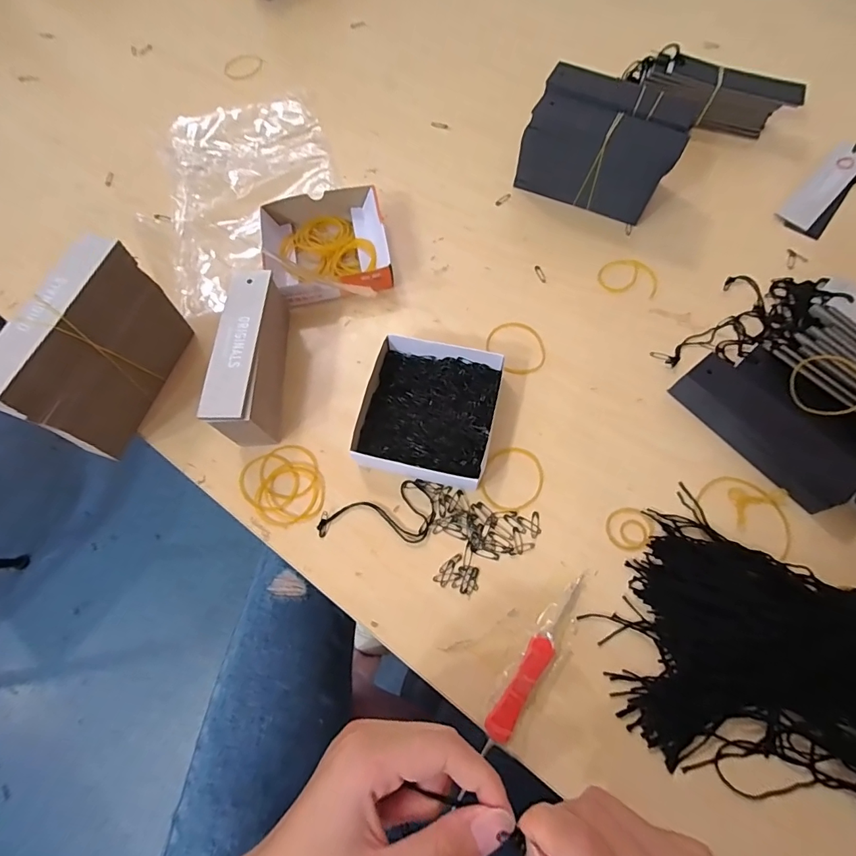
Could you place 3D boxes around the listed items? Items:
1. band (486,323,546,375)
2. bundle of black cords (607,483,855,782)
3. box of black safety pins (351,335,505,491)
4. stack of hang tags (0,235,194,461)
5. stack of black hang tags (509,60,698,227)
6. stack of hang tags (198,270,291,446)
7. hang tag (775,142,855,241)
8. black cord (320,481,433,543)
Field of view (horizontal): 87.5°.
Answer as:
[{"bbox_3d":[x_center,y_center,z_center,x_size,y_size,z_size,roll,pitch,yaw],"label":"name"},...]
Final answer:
[{"bbox_3d":[0.075,-0.068,0.375,0.044,0.004,0.052,-33,70,-10],"label":"band"},{"bbox_3d":[0.263,0.167,0.259,0.287,0.024,0.152,27,72,13],"label":"bundle of black cords"},{"bbox_3d":[0.001,-0.015,0.346,0.097,0.024,0.106,11,69,7],"label":"box of black safety pins"},{"bbox_3d":[-0.238,-0.054,0.325,0.032,0.108,0.124,18,70,9],"label":"stack of hang tags"},{"bbox_3d":[0.157,-0.256,0.408,0.128,0.080,0.070,22,70,11],"label":"stack of black hang tags"},{"bbox_3d":[-0.135,-0.051,0.348,0.036,0.059,0.129,-1,68,2],"label":"stack of hang tags"},{"bbox_3d":[0.381,-0.231,0.426,0.041,0.006,0.131,38,74,16],"label":"hang tag"},{"bbox_3d":[-0.037,0.059,0.328,0.083,0.004,0.044,3,68,4],"label":"black cord"}]

